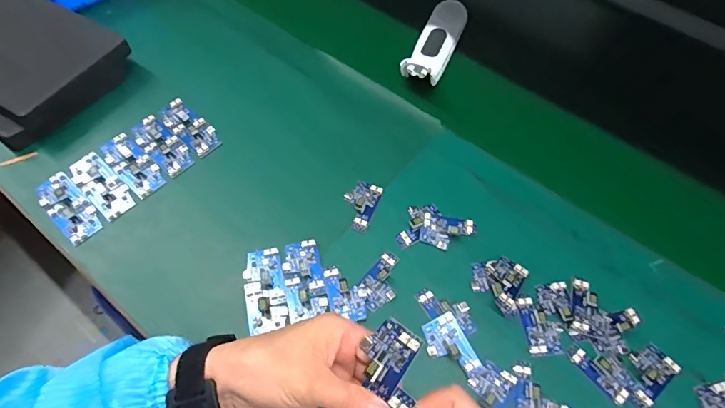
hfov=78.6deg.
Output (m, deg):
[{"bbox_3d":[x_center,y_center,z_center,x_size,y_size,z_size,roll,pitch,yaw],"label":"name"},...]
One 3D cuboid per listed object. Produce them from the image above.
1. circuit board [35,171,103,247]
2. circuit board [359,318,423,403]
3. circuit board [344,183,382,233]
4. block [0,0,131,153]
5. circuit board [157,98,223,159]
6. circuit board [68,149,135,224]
[{"bbox_3d":[-0.309,0.004,0.467,0.089,0.008,0.039,40,65,19],"label":"circuit board"},{"bbox_3d":[0.016,0.102,0.295,0.032,0.011,0.045,31,86,28],"label":"circuit board"},{"bbox_3d":[-0.003,0.001,0.482,0.036,0.007,0.058,20,60,9],"label":"circuit board"},{"bbox_3d":[-0.450,-0.195,0.553,0.279,0.049,0.175,30,62,14],"label":"block"},{"bbox_3d":[-0.206,-0.092,0.527,0.091,0.006,0.036,38,64,18],"label":"circuit board"},{"bbox_3d":[-0.283,-0.020,0.481,0.088,0.006,0.037,39,65,19],"label":"circuit board"}]

